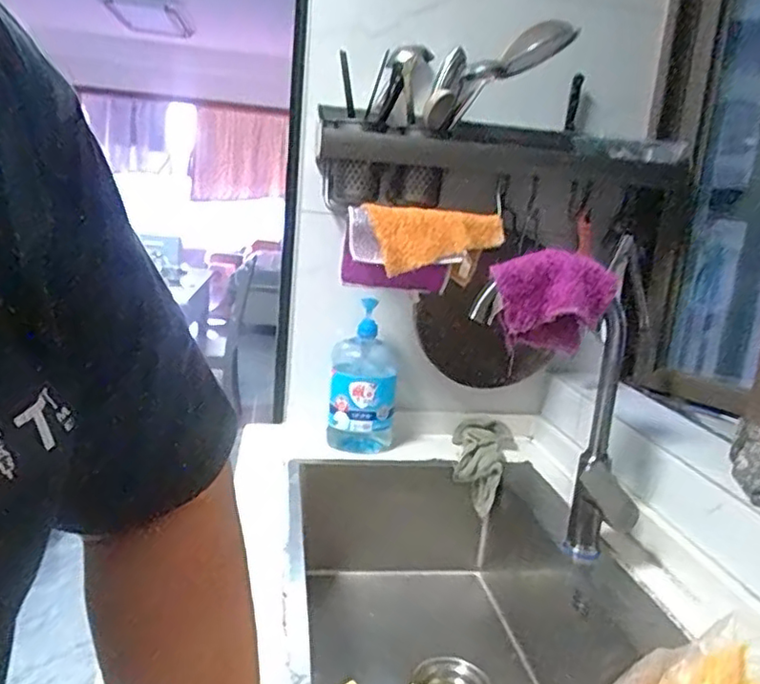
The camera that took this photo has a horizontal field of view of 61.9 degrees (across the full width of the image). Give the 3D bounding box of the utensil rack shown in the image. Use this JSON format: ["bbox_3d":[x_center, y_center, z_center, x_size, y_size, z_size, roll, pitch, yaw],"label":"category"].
[{"bbox_3d":[0.198,-0.267,1.074,0.597,0.178,0.141,5,12,-2],"label":"utensil rack"}]

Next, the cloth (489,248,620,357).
[{"bbox_3d":[0.215,-0.050,0.807,0.142,0.127,0.076,8,12,12],"label":"cloth"}]

